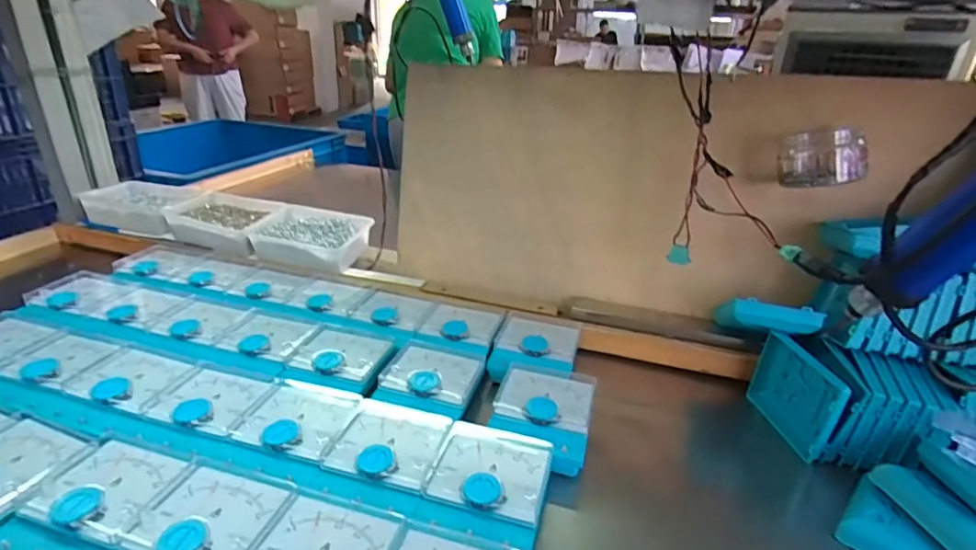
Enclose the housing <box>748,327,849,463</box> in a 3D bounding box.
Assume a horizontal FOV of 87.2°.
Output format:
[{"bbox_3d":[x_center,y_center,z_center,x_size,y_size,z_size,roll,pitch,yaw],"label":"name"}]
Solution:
[{"bbox_3d":[0.334,0.126,0.560,0.026,0.094,0.111,0,26,-7],"label":"housing"}]

